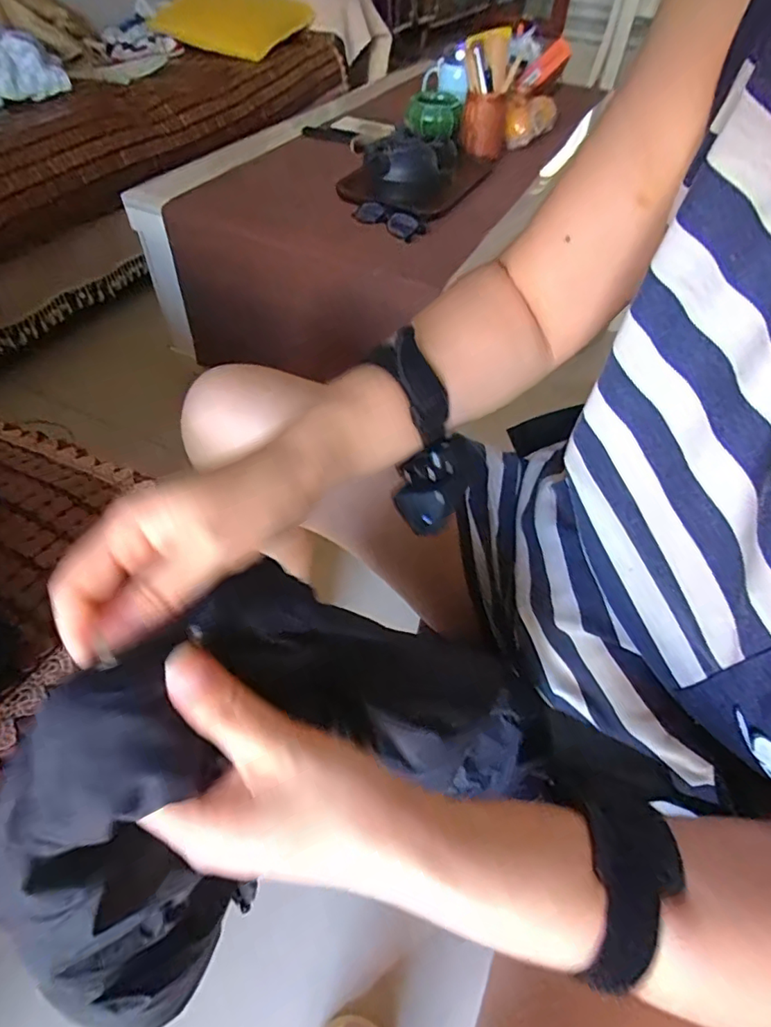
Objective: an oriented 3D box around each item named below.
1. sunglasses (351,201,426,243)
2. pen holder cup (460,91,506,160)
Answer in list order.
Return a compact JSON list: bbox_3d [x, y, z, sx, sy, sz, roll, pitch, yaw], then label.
[{"bbox_3d":[0.005,-0.464,0.853,0.125,0.023,0.041,30,55,20],"label":"sunglasses"},{"bbox_3d":[0.188,-0.741,1.038,0.086,0.097,0.074,11,50,6],"label":"pen holder cup"}]

